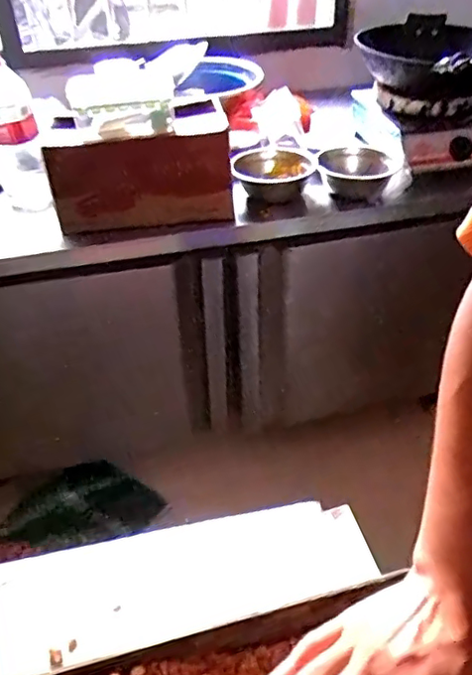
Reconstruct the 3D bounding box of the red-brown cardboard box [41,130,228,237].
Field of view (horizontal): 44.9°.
[{"bbox_3d":[-0.166,-0.294,1.094,0.376,0.197,0.047,-16,52,-28],"label":"red-brown cardboard box"}]

